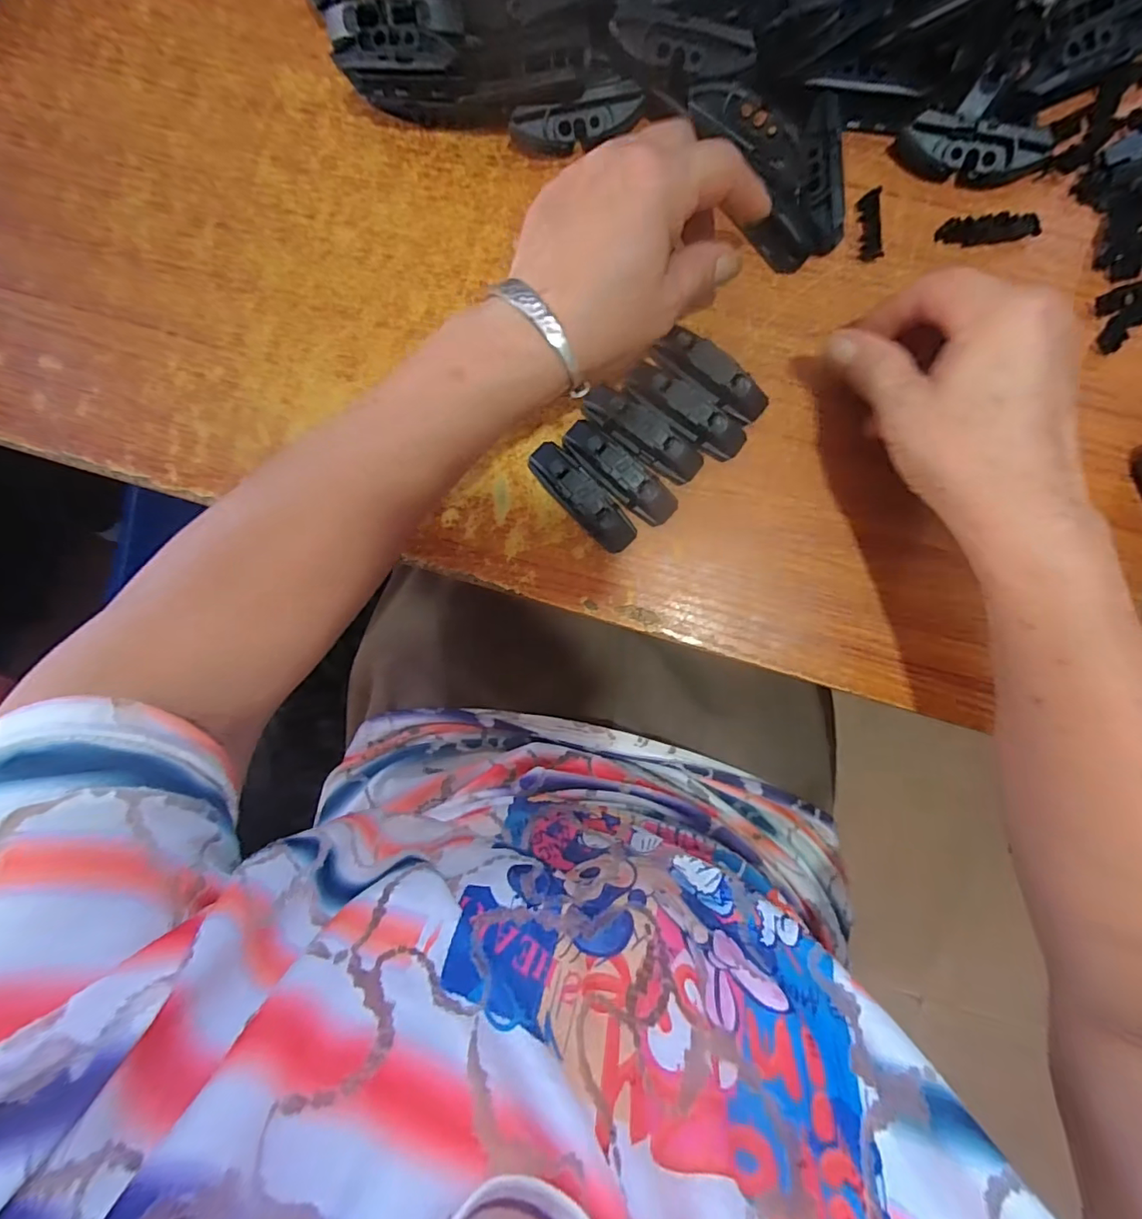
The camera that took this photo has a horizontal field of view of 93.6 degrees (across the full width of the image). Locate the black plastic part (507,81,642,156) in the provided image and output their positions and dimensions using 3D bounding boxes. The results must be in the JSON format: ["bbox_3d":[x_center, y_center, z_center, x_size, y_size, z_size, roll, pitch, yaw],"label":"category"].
[{"bbox_3d":[0.003,-0.263,0.291,0.071,0.024,0.018,-13,91,3],"label":"black plastic part"}]

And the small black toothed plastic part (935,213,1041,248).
[{"bbox_3d":[0.224,-0.203,0.287,0.049,0.010,0.011,0,91,3],"label":"small black toothed plastic part"}]

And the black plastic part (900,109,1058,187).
[{"bbox_3d":[0.209,-0.237,0.277,0.074,0.022,0.019,16,92,3],"label":"black plastic part"}]

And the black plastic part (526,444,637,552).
[{"bbox_3d":[0.006,-0.062,0.297,0.021,0.021,0.072,-44,89,3],"label":"black plastic part"}]

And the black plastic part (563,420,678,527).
[{"bbox_3d":[0.026,-0.075,0.296,0.073,0.019,0.020,42,93,1],"label":"black plastic part"}]

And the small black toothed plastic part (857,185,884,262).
[{"bbox_3d":[0.164,-0.209,0.292,0.012,0.005,0.036,-2,91,3],"label":"small black toothed plastic part"}]

